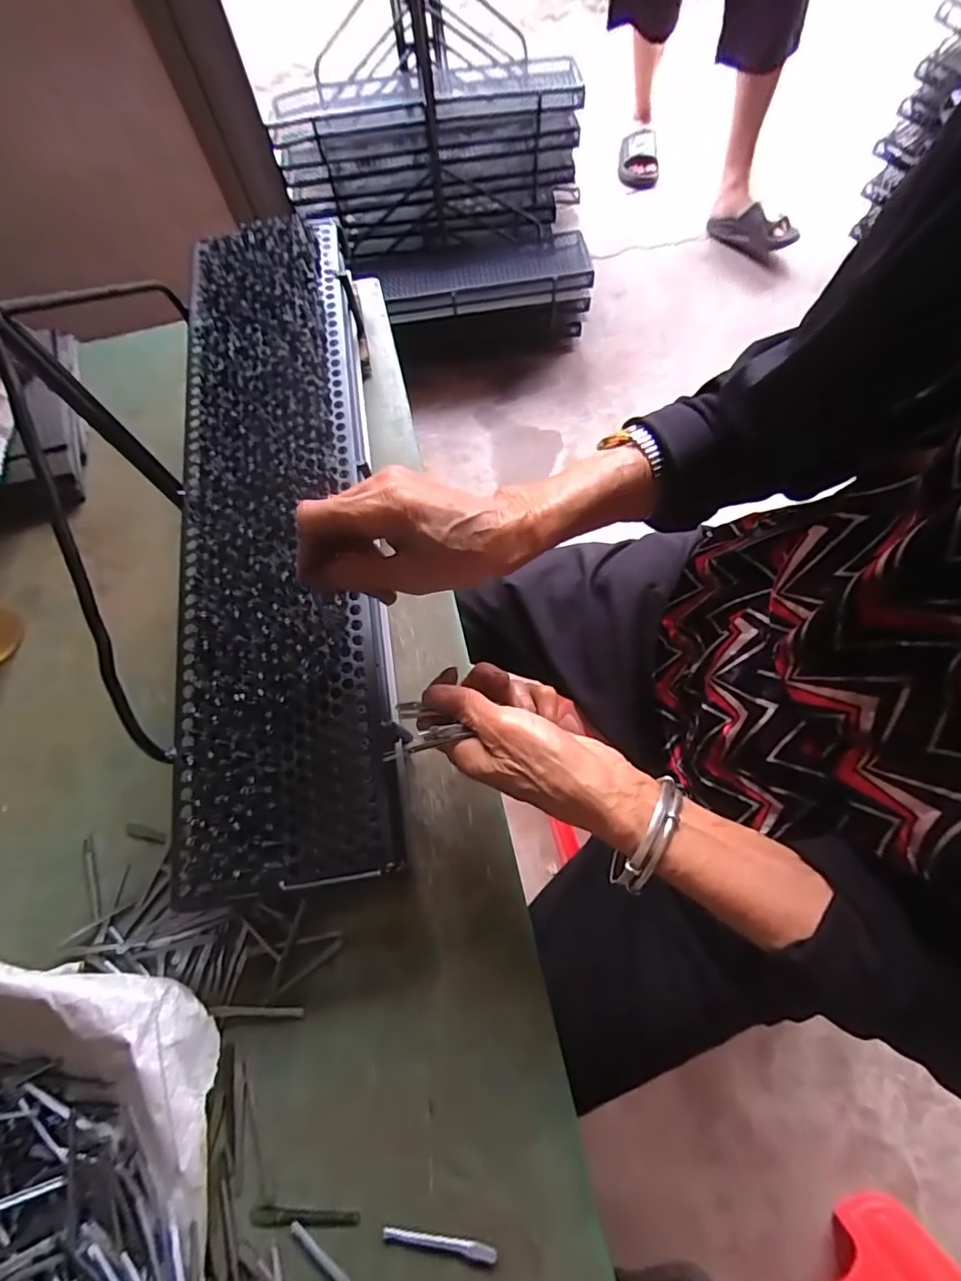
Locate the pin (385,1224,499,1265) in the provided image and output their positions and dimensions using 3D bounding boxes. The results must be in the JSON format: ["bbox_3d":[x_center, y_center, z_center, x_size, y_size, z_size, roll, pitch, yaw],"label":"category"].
[{"bbox_3d":[-0.025,0.362,0.323,0.068,0.004,0.008,5,63,8],"label":"pin"}]

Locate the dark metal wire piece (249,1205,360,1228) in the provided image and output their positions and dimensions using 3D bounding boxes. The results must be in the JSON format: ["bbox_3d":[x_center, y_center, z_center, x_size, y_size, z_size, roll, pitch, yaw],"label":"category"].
[{"bbox_3d":[-0.109,0.357,0.331,0.067,0.004,0.009,-1,62,5],"label":"dark metal wire piece"}]

